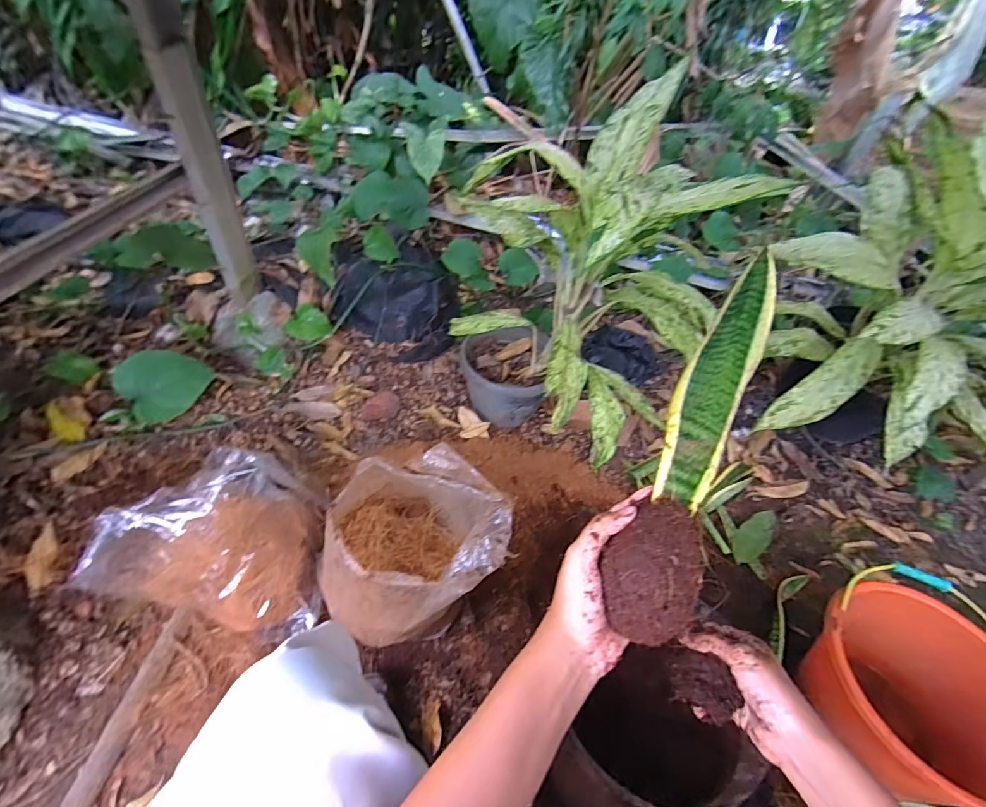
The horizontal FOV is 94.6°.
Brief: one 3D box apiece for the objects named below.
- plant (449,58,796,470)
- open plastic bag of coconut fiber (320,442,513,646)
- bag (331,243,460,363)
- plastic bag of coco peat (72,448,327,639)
[{"bbox_3d":[0.157,-0.222,0.796,0.402,0.467,0.379,3,42,-5],"label":"plant"},{"bbox_3d":[-0.115,0.247,0.709,0.249,0.275,0.226,14,43,7],"label":"open plastic bag of coconut fiber"},{"bbox_3d":[-0.251,-0.276,1.192,0.305,0.205,0.251,8,42,0],"label":"bag"},{"bbox_3d":[-0.433,0.199,0.738,0.299,0.208,0.238,8,42,0],"label":"plastic bag of coco peat"}]

